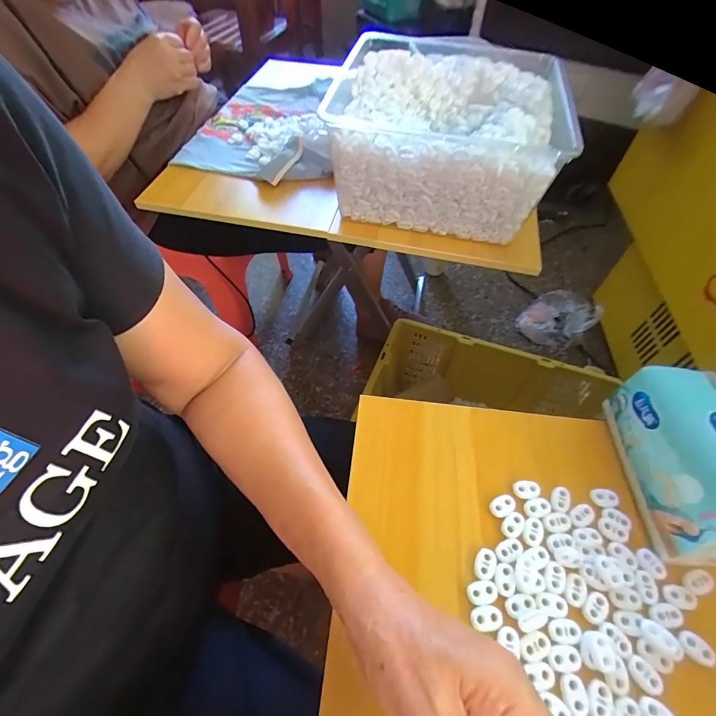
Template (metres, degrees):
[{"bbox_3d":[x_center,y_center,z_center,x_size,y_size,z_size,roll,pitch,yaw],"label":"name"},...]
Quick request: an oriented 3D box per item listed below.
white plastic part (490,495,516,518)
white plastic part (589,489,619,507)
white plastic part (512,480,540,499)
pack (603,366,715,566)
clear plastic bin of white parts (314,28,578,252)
[{"bbox_3d":[0.123,0.124,0.320,0.023,0.004,0.015,-28,59,-18],"label":"white plastic part"},{"bbox_3d":[0.214,0.122,0.328,0.023,0.004,0.015,3,54,2],"label":"white plastic part"},{"bbox_3d":[0.146,0.113,0.327,0.023,0.004,0.015,0,54,0],"label":"white plastic part"},{"bbox_3d":[0.284,0.082,0.304,0.103,0.082,0.145,7,55,5],"label":"pack"},{"bbox_3d":[0.125,-0.340,0.590,0.309,0.162,0.364,7,55,6],"label":"clear plastic bin of white parts"}]

